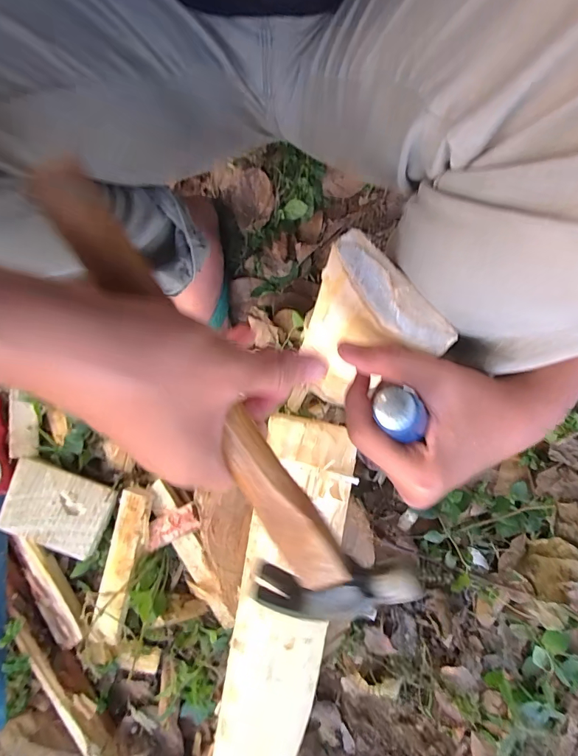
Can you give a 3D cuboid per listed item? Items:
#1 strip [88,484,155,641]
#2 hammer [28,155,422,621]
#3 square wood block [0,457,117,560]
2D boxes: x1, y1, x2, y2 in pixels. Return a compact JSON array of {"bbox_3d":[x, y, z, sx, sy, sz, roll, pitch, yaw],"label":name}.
[{"bbox_3d":[-0.224,0.250,0.547,0.042,0.016,0.205,14,92,4],"label":"strip"},{"bbox_3d":[-0.028,0.023,0.216,0.083,0.029,0.276,-25,108,19],"label":"hammer"},{"bbox_3d":[-0.307,0.171,0.541,0.129,0.031,0.091,21,82,3],"label":"square wood block"}]

